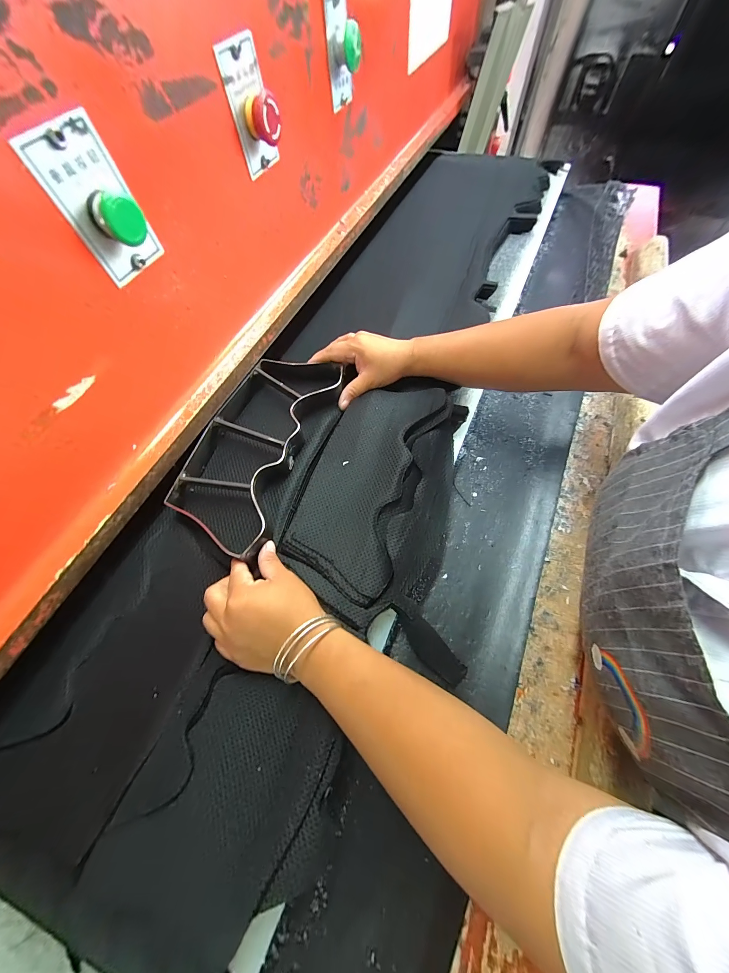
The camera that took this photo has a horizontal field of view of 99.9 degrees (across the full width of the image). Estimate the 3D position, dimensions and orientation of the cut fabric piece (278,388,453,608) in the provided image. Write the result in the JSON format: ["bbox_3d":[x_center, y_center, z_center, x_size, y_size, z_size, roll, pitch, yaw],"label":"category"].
[{"bbox_3d":[0.002,-0.023,0.376,0.135,0.019,0.279,19,67,12],"label":"cut fabric piece"}]

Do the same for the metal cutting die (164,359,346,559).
[{"bbox_3d":[-0.140,-0.064,0.392,0.147,0.028,0.282,18,66,11],"label":"metal cutting die"}]

